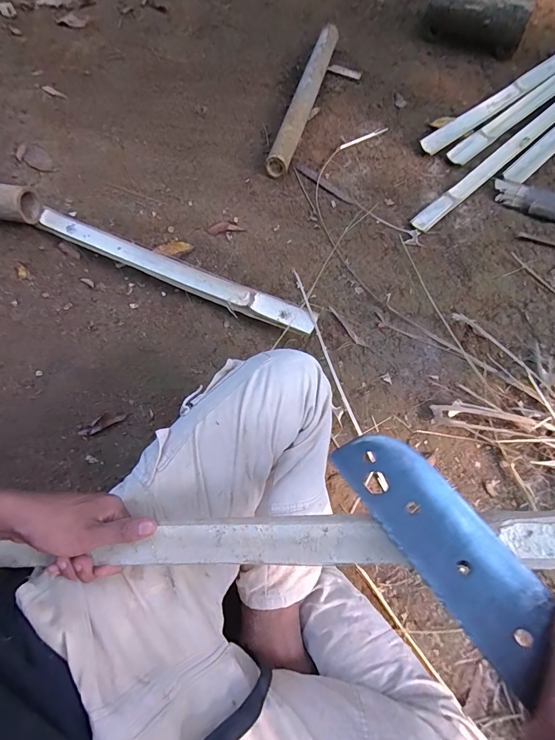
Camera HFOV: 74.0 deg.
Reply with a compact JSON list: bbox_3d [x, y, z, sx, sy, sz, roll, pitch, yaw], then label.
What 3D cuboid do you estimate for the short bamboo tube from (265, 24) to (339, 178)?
[{"bbox_3d":[0.081,-0.782,1.041,0.061,0.068,0.618,15,68,6],"label":"short bamboo tube"}]

